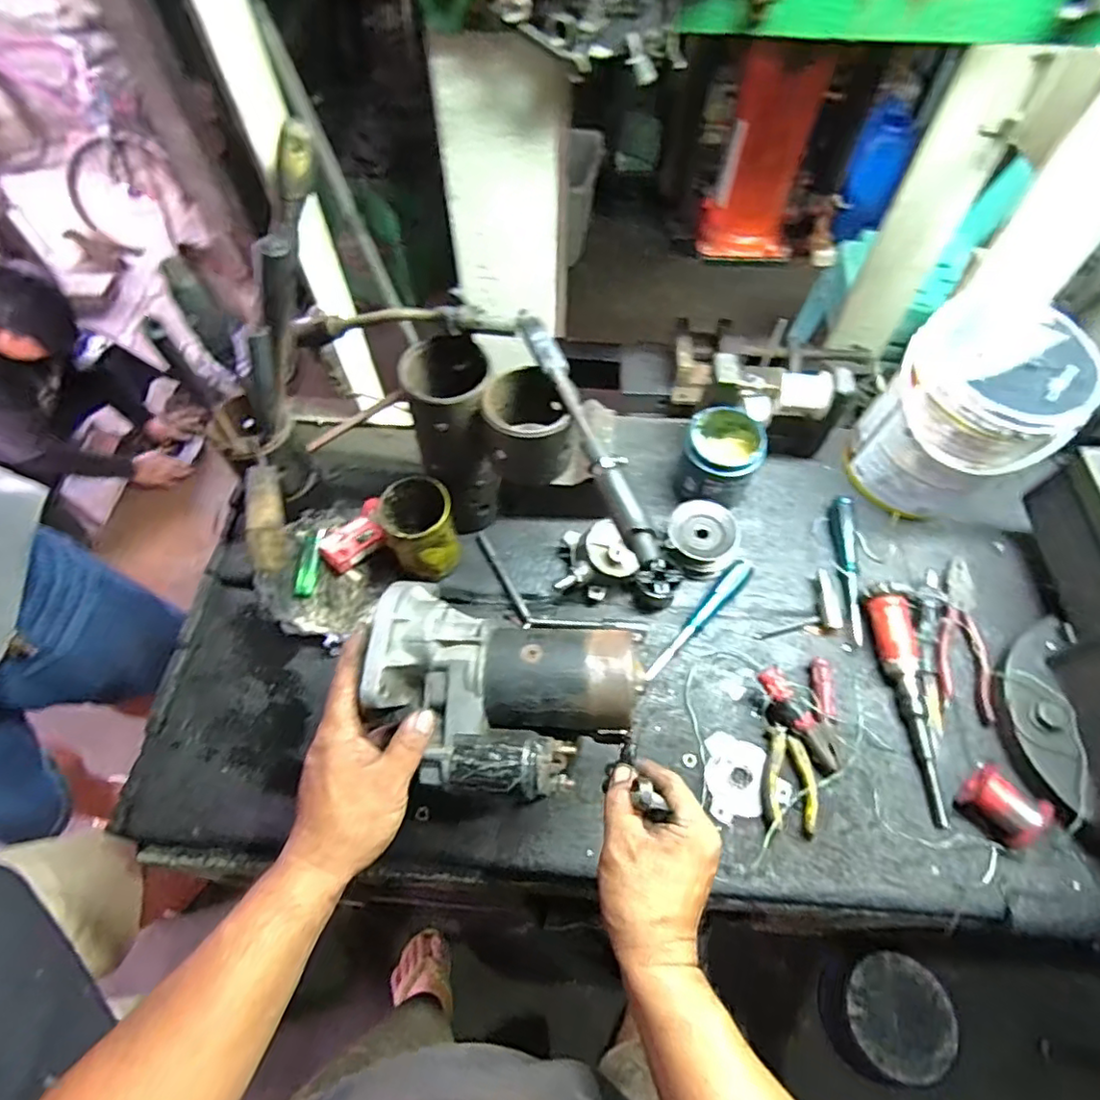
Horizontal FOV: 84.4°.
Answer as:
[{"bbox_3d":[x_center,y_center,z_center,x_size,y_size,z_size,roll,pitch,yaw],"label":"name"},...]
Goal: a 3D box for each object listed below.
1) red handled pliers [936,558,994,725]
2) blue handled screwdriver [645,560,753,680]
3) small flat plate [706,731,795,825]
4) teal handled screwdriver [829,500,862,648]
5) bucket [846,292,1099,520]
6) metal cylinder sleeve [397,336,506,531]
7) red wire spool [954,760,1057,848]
[{"bbox_3d":[0.455,0.089,0.671,0.052,0.010,0.192,14,60,8],"label":"red handled pliers"},{"bbox_3d":[0.163,0.076,0.674,0.024,0.030,0.171,41,67,21],"label":"blue handled screwdriver"},{"bbox_3d":[0.189,0.226,0.612,0.077,0.011,0.082,0,62,0],"label":"small flat plate"},{"bbox_3d":[0.347,0.018,0.699,0.025,0.022,0.179,5,60,3],"label":"teal handled screwdriver"},{"bbox_3d":[0.472,-0.152,0.695,0.170,0.187,0.180,0,60,0],"label":"bucket"},{"bbox_3d":[-0.102,-0.113,0.679,0.084,0.229,0.102,-21,62,-12],"label":"metal cylinder sleeve"},{"bbox_3d":[0.427,0.237,0.570,0.062,0.047,0.056,36,65,19],"label":"red wire spool"}]

